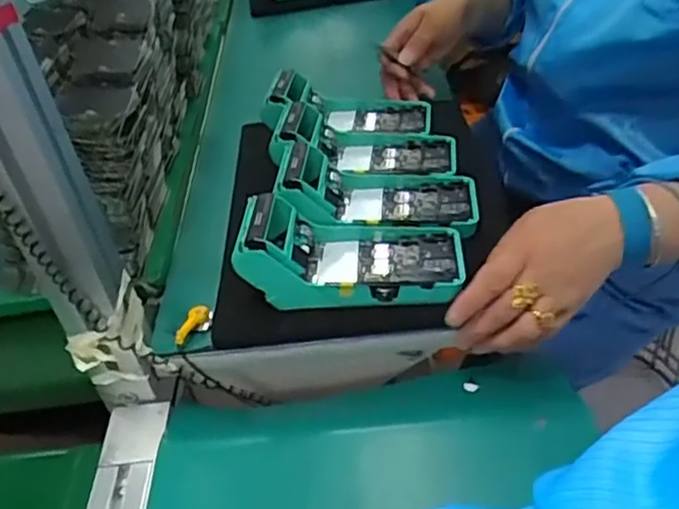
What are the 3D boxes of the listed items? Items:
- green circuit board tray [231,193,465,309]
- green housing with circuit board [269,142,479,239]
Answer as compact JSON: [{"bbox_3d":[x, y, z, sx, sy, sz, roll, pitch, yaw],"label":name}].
[{"bbox_3d":[0.011,-0.010,0.527,0.168,0.059,0.078,-1,39,7],"label":"green circuit board tray"},{"bbox_3d":[0.033,-0.051,0.598,0.177,0.055,0.086,9,39,-4],"label":"green housing with circuit board"}]

